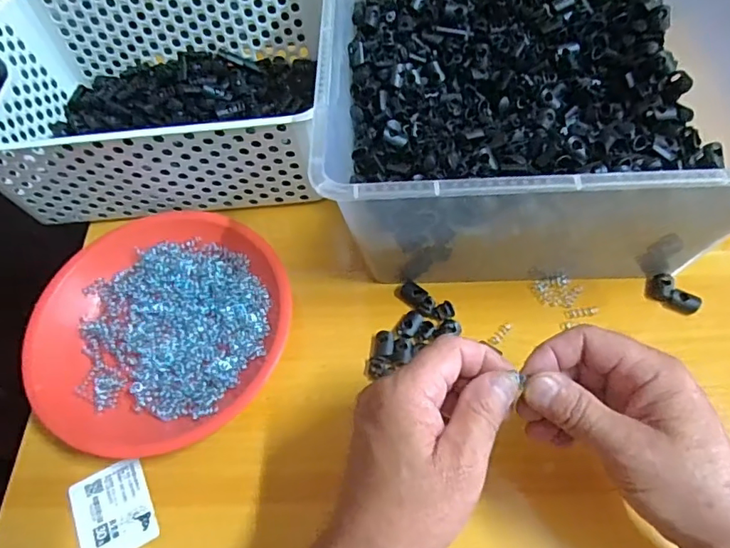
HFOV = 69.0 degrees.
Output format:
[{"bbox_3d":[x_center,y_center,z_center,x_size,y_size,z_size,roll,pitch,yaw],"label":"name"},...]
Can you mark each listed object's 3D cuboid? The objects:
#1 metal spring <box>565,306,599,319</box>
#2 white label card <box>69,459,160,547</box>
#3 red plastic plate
[{"bbox_3d":[0.164,0.029,0.401,0.024,0.004,0.007,-12,59,12],"label":"metal spring"},{"bbox_3d":[-0.169,0.159,0.357,0.049,0.004,0.061,-24,61,-11],"label":"white label card"},{"bbox_3d":[-0.157,0.034,0.411,0.187,0.022,0.197,-2,60,3],"label":"red plastic plate"}]

